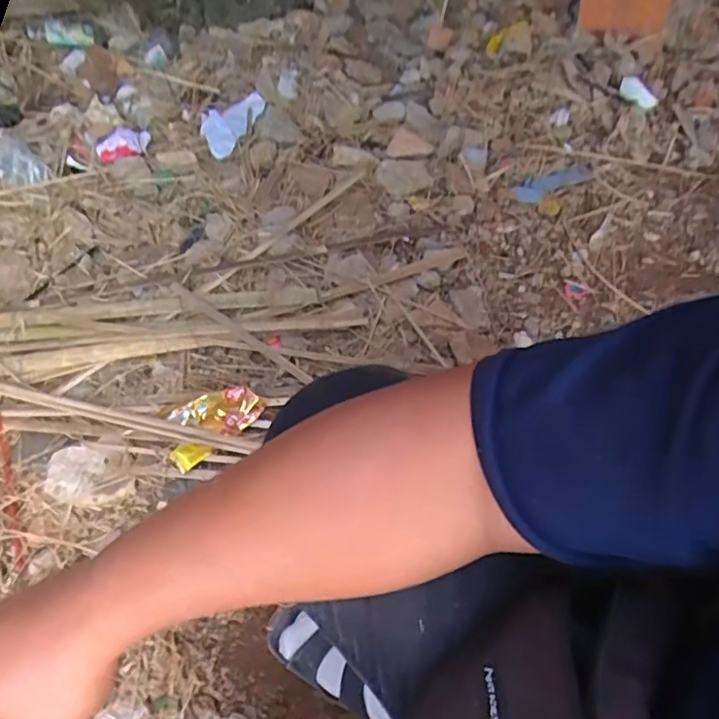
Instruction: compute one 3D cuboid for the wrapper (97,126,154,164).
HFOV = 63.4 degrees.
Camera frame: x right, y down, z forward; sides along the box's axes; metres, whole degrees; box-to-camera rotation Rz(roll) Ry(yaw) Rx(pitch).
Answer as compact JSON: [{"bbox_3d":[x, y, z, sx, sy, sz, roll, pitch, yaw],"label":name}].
[{"bbox_3d":[-0.458,-0.418,1.130,0.097,0.032,0.074,-11,57,-10],"label":"wrapper"}]

